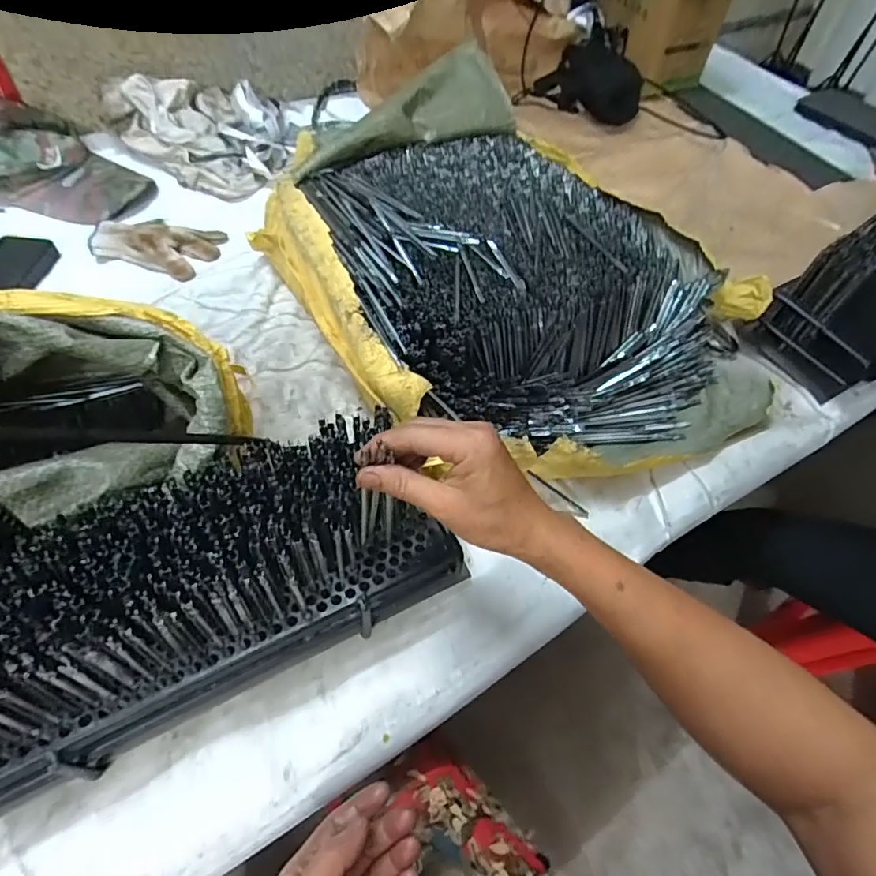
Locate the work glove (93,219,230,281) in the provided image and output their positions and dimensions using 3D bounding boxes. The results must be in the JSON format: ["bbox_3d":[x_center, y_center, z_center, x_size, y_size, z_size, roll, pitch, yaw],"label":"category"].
[{"bbox_3d":[-0.406,-0.287,0.745,0.161,0.035,0.104,16,55,6],"label":"work glove"}]

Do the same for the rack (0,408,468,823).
[{"bbox_3d":[-0.266,0.154,0.361,0.574,0.154,0.133,-20,59,-21],"label":"rack"}]

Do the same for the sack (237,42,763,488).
[{"bbox_3d":[0.093,-0.218,0.657,0.502,0.143,0.607,-22,60,-19],"label":"sack"}]

